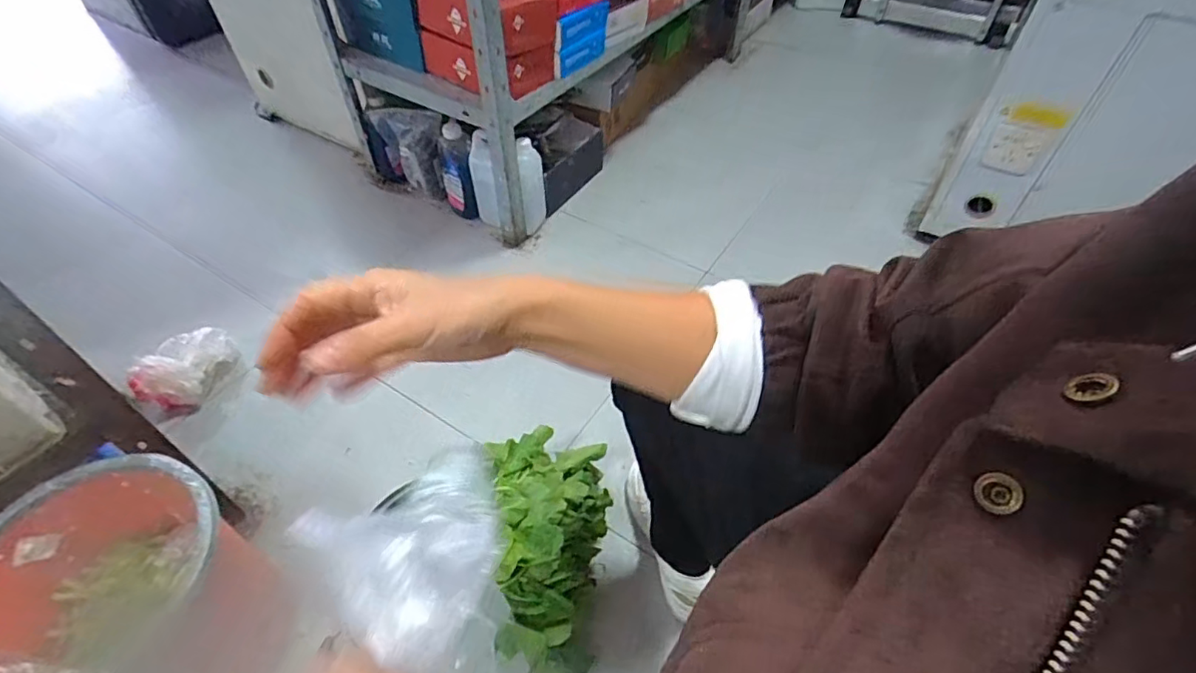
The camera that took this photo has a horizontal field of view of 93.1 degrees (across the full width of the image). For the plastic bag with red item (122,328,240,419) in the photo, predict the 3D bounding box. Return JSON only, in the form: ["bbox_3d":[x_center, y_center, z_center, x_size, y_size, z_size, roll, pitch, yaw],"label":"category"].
[{"bbox_3d":[-0.725,0.054,1.004,0.084,0.092,0.178,12,50,10],"label":"plastic bag with red item"}]

